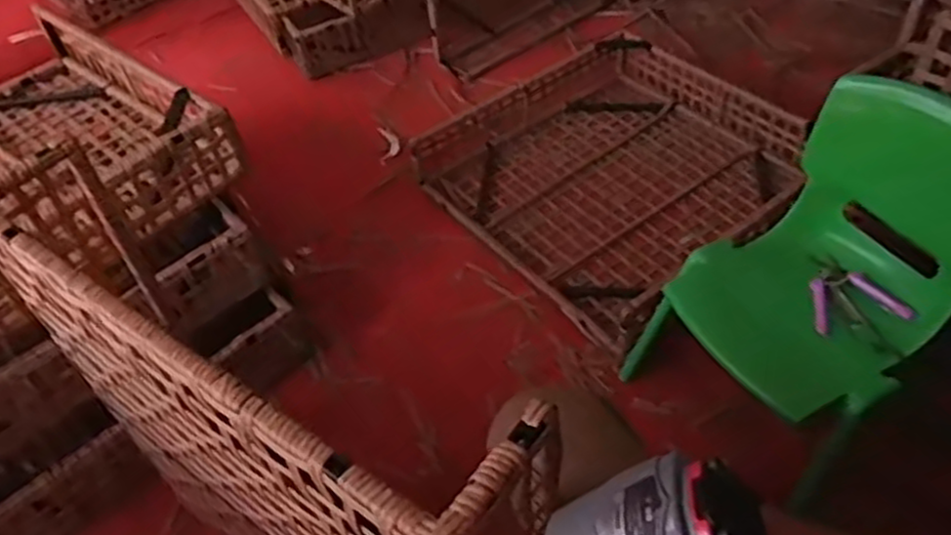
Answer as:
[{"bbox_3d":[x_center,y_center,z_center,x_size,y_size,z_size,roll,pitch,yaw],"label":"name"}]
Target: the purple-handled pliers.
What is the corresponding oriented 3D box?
[{"bbox_3d":[0.521,0.035,1.049,0.142,0.024,0.135,-11,47,-4],"label":"purple-handled pliers"}]

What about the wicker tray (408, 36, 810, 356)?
[{"bbox_3d":[0.331,-0.229,1.607,0.716,0.128,0.680,-31,52,-25],"label":"wicker tray"}]

